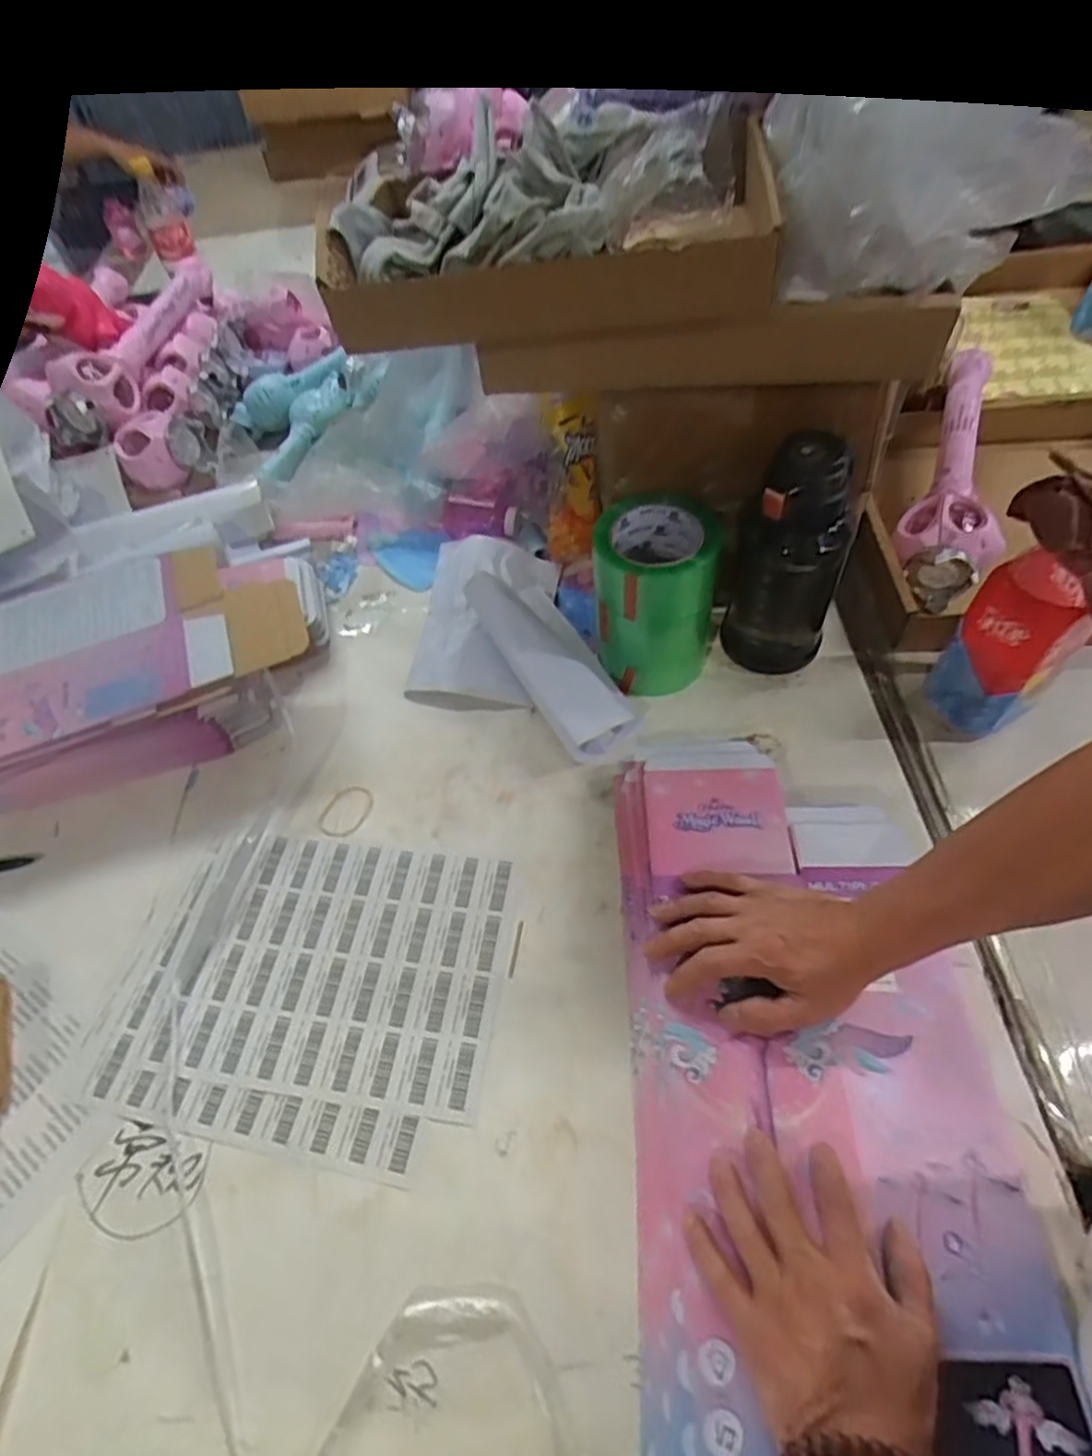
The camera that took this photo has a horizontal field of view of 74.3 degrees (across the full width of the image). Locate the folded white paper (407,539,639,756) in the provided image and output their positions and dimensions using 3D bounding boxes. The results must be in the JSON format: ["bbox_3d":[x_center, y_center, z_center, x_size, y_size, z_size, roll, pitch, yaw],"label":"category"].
[{"bbox_3d":[-0.049,-0.097,0.721,0.195,0.071,0.313,-18,55,-7],"label":"folded white paper"}]

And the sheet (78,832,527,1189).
[{"bbox_3d":[-0.180,0.198,0.571,0.288,0.005,0.234,7,56,10],"label":"sheet"}]

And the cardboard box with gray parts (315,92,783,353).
[{"bbox_3d":[0.001,-0.356,0.512,0.310,0.080,0.209,1,55,6],"label":"cardboard box with gray parts"}]

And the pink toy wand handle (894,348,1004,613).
[{"bbox_3d":[0.454,-0.274,0.788,0.095,0.078,0.343,20,59,18],"label":"pink toy wand handle"}]

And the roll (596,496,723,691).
[{"bbox_3d":[0.104,-0.122,0.674,0.107,0.155,0.111,5,55,9],"label":"roll"}]

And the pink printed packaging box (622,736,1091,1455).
[{"bbox_3d":[0.182,0.264,0.455,0.268,0.057,0.601,-3,55,3],"label":"pink printed packaging box"}]

